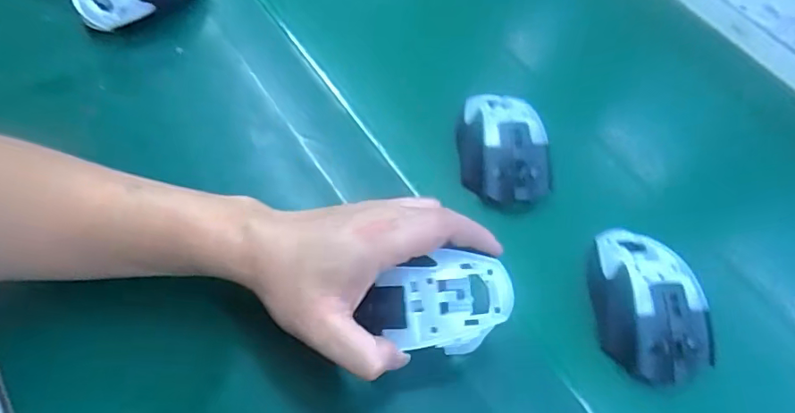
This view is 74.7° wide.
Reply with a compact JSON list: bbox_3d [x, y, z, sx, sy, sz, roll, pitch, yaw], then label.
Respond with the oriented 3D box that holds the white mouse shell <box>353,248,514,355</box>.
[{"bbox_3d":[0.025,0.062,0.320,0.088,0.040,0.047,-5,58,-4],"label":"white mouse shell"}]

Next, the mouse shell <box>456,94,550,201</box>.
[{"bbox_3d":[0.089,-0.053,0.442,0.070,0.038,0.107,1,59,-6],"label":"mouse shell"}]

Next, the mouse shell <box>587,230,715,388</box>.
[{"bbox_3d":[0.183,0.067,0.379,0.075,0.033,0.114,4,58,-4],"label":"mouse shell"}]

